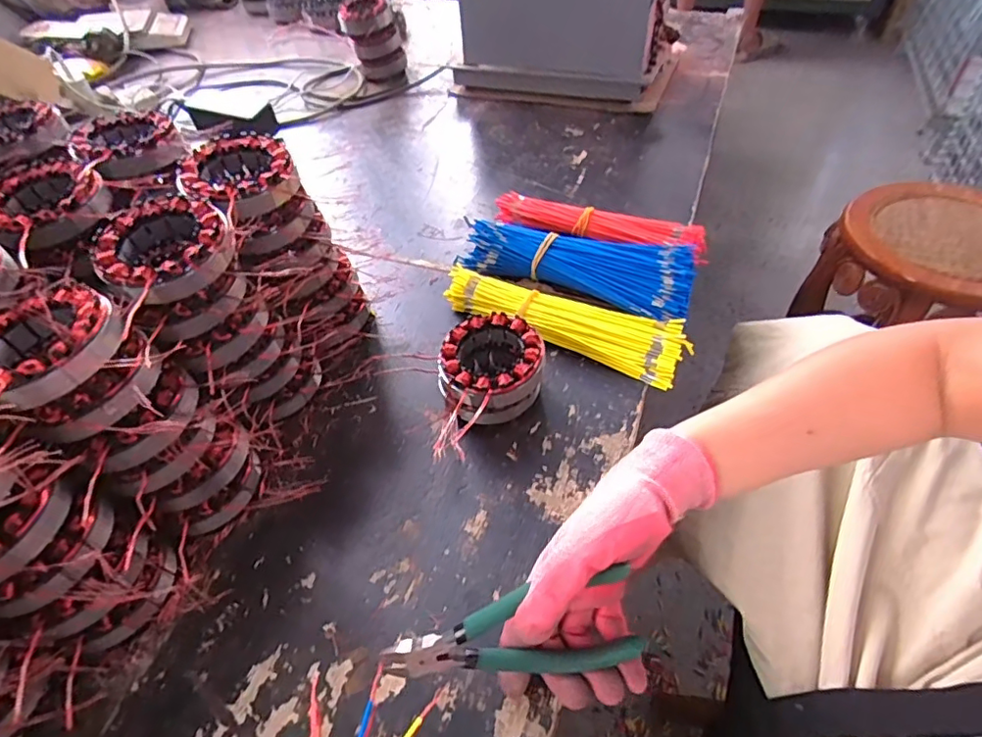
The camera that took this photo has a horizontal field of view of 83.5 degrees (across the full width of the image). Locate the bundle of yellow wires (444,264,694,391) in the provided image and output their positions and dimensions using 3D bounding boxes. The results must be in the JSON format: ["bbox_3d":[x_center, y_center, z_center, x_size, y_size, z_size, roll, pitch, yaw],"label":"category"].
[{"bbox_3d":[0.072,-0.050,0.548,0.239,0.034,0.068,21,53,22],"label":"bundle of yellow wires"}]

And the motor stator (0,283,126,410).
[{"bbox_3d":[-0.271,-0.017,0.334,0.085,0.026,0.088,-2,48,2],"label":"motor stator"}]

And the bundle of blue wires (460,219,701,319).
[{"bbox_3d":[0.088,-0.106,0.585,0.235,0.048,0.092,11,50,14],"label":"bundle of blue wires"}]

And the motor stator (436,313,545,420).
[{"bbox_3d":[0.000,0.006,0.479,0.084,0.067,0.083,-2,48,2],"label":"motor stator"}]

